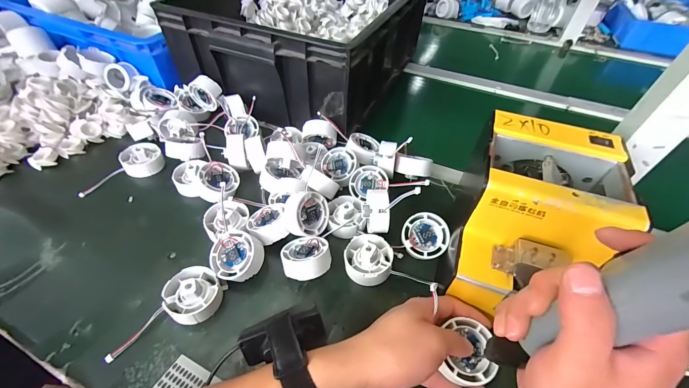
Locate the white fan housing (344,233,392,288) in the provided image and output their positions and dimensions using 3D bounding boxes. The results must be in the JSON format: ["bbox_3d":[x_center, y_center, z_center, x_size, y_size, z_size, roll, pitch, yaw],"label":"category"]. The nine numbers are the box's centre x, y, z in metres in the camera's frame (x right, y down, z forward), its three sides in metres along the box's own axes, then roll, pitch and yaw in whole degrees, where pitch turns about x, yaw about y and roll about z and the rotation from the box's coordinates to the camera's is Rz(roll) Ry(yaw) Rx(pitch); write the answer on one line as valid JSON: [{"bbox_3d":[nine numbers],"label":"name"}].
[{"bbox_3d":[0.027,0.073,0.347,0.053,0.029,0.062,8,48,4],"label":"white fan housing"}]

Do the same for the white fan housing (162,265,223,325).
[{"bbox_3d":[-0.161,0.103,0.321,0.053,0.030,0.055,1,48,-1],"label":"white fan housing"}]

